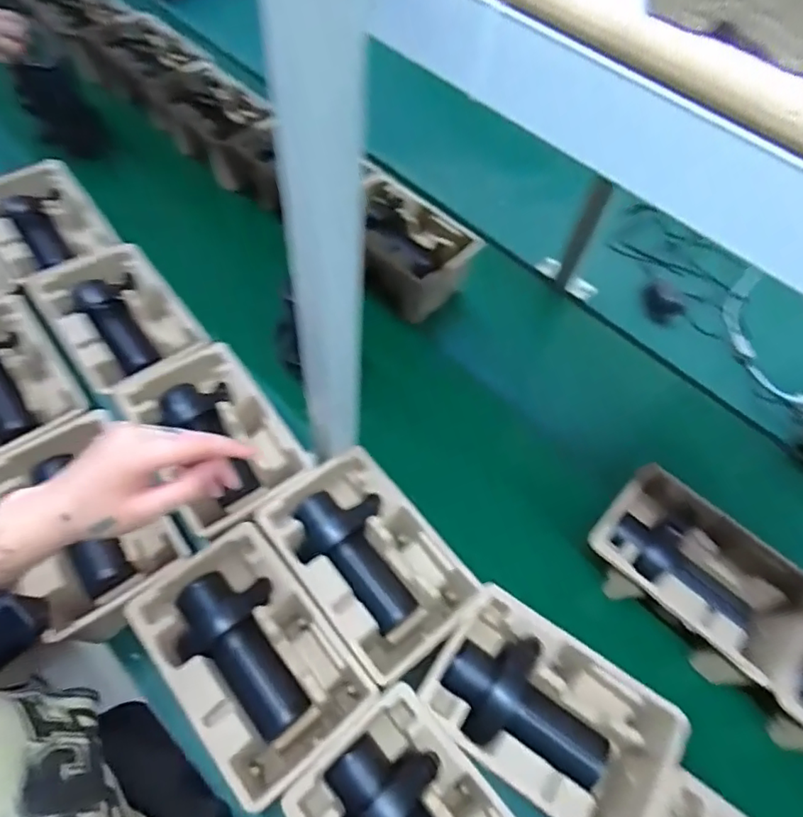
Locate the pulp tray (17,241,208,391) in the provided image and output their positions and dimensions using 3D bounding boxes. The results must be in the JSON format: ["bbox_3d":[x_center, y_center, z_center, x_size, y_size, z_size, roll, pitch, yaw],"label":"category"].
[{"bbox_3d":[-0.376,-0.118,0.742,0.156,0.049,0.231,-36,67,-22],"label":"pulp tray"}]

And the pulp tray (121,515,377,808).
[{"bbox_3d":[-0.150,0.257,0.571,0.147,0.099,0.229,-36,67,-22],"label":"pulp tray"}]

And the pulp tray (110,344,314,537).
[{"bbox_3d":[-0.223,0.032,0.672,0.155,0.045,0.238,-32,65,-20],"label":"pulp tray"}]

